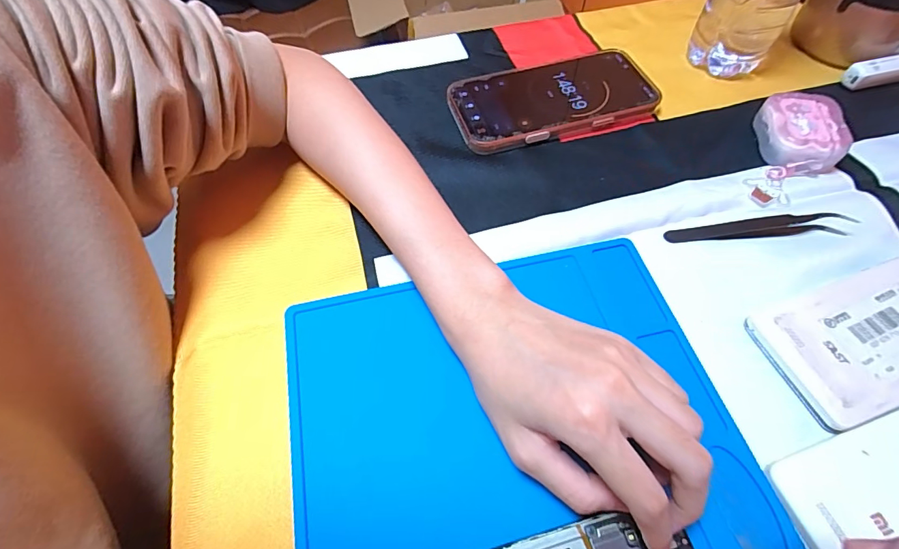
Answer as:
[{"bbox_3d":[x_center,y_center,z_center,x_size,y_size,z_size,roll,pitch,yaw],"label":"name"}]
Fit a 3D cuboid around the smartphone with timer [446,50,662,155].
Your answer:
[{"bbox_3d":[0.085,-0.145,0.368,0.162,0.016,0.080,-15,58,-7],"label":"smartphone with timer"}]

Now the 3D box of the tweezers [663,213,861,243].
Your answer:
[{"bbox_3d":[0.207,-0.033,0.296,0.118,0.011,0.011,-3,58,0],"label":"tweezers"}]

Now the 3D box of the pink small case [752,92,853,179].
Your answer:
[{"bbox_3d":[0.266,-0.106,0.332,0.050,0.024,0.066,6,58,6],"label":"pink small case"}]

